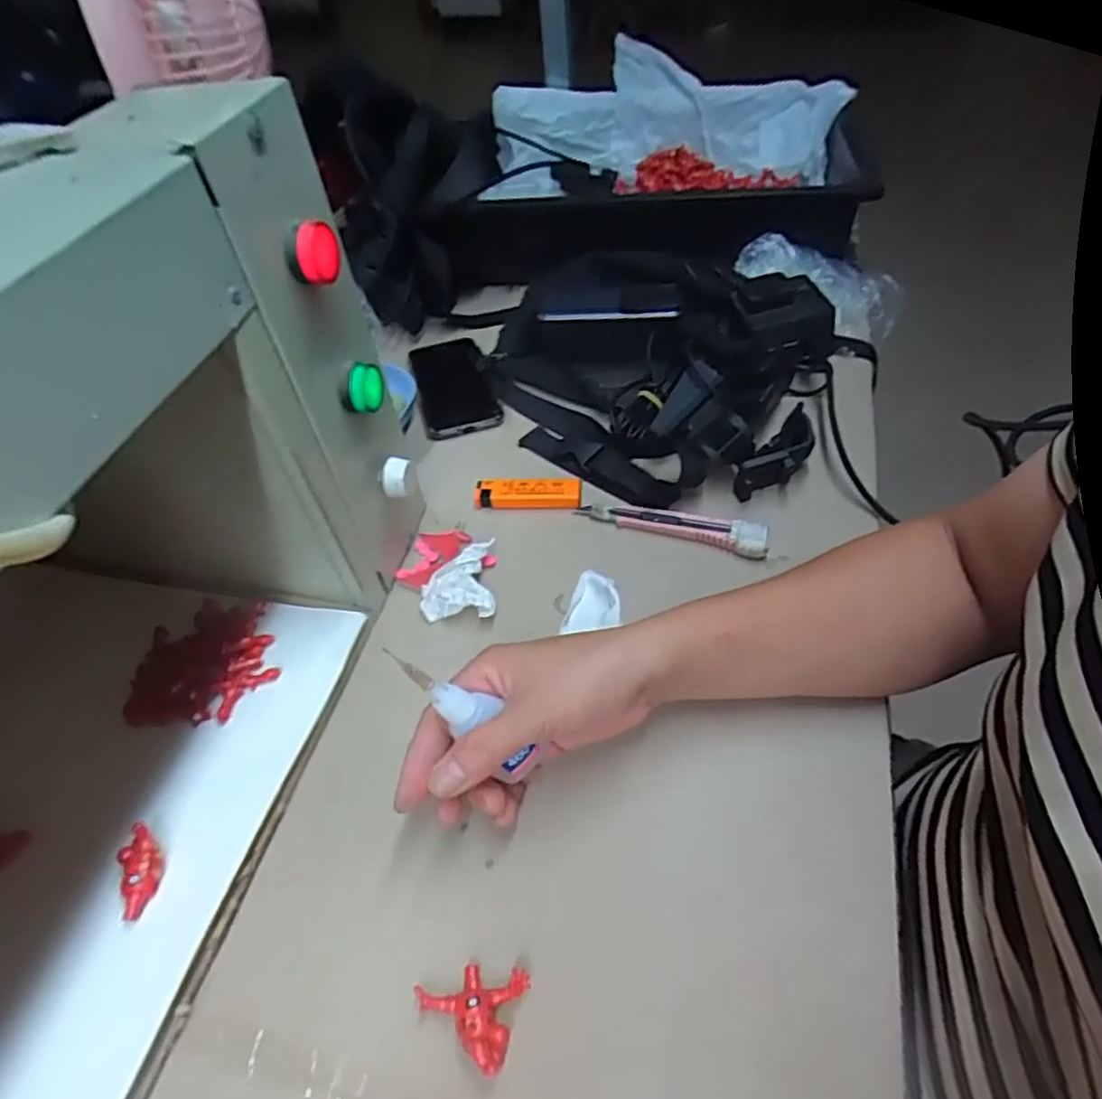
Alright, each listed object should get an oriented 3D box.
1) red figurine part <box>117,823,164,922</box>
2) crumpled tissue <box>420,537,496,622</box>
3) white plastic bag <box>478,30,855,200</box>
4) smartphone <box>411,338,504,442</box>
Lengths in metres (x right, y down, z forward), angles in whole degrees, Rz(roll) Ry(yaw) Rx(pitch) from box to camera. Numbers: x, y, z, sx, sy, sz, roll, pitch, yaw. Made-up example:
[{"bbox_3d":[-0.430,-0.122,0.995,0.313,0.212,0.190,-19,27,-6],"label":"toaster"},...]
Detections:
[{"bbox_3d":[-0.204,0.159,0.330,0.019,0.010,0.042,-24,52,-13],"label":"red figurine part"},{"bbox_3d":[-0.063,0.025,0.452,0.049,0.026,0.054,-6,50,2],"label":"crumpled tissue"},{"bbox_3d":[0.132,-0.527,0.836,0.439,0.140,0.179,1,49,5],"label":"white plastic bag"},{"bbox_3d":[-0.093,-0.161,0.619,0.068,0.012,0.152,-15,50,-6],"label":"smartphone"}]

